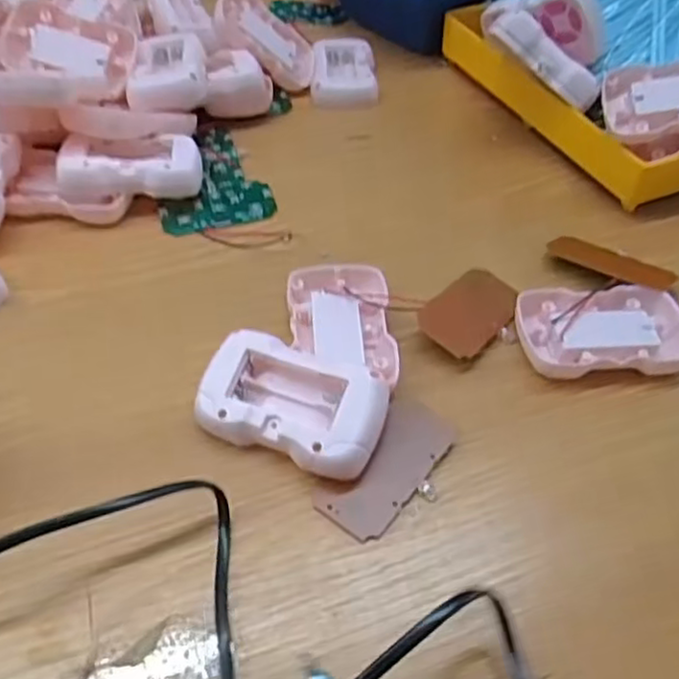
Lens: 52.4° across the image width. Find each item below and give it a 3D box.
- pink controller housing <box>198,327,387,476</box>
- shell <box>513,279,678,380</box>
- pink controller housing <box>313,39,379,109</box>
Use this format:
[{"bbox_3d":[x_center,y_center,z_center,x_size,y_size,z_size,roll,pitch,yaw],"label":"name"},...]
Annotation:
[{"bbox_3d":[-0.022,0.030,0.322,0.083,0.018,0.051,18,73,16],"label":"pink controller housing"},{"bbox_3d":[0.142,-0.005,0.373,0.088,0.020,0.058,-5,48,-7],"label":"shell"},{"bbox_3d":[0.003,-0.218,0.563,0.051,0.021,0.076,-2,48,-4],"label":"pink controller housing"}]

